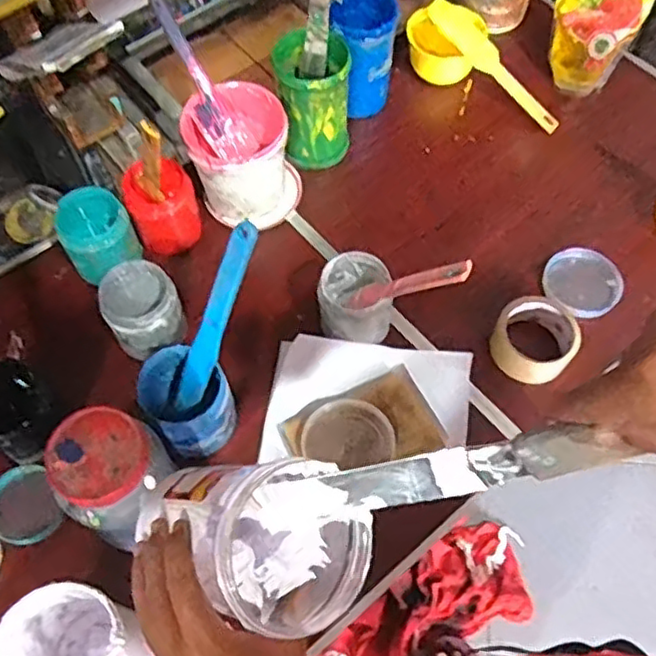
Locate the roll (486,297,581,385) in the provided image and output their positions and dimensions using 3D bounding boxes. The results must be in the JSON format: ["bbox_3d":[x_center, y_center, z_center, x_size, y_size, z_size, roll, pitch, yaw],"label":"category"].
[{"bbox_3d":[0.243,0.006,0.771,0.091,0.044,0.095,0,63,-1],"label":"roll"}]

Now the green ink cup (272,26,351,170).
[{"bbox_3d":[-0.019,-0.297,0.878,0.097,0.138,0.101,2,63,0],"label":"green ink cup"}]

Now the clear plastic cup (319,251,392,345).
[{"bbox_3d":[0.034,-0.037,0.765,0.083,0.094,0.087,0,63,-1],"label":"clear plastic cup"}]

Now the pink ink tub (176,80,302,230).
[{"bbox_3d":[-0.109,-0.220,0.848,0.127,0.128,0.123,0,63,-1],"label":"pink ink tub"}]

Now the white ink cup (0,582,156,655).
[{"bbox_3d":[-0.210,0.282,0.579,0.095,0.157,0.094,0,63,-1],"label":"white ink cup"}]

